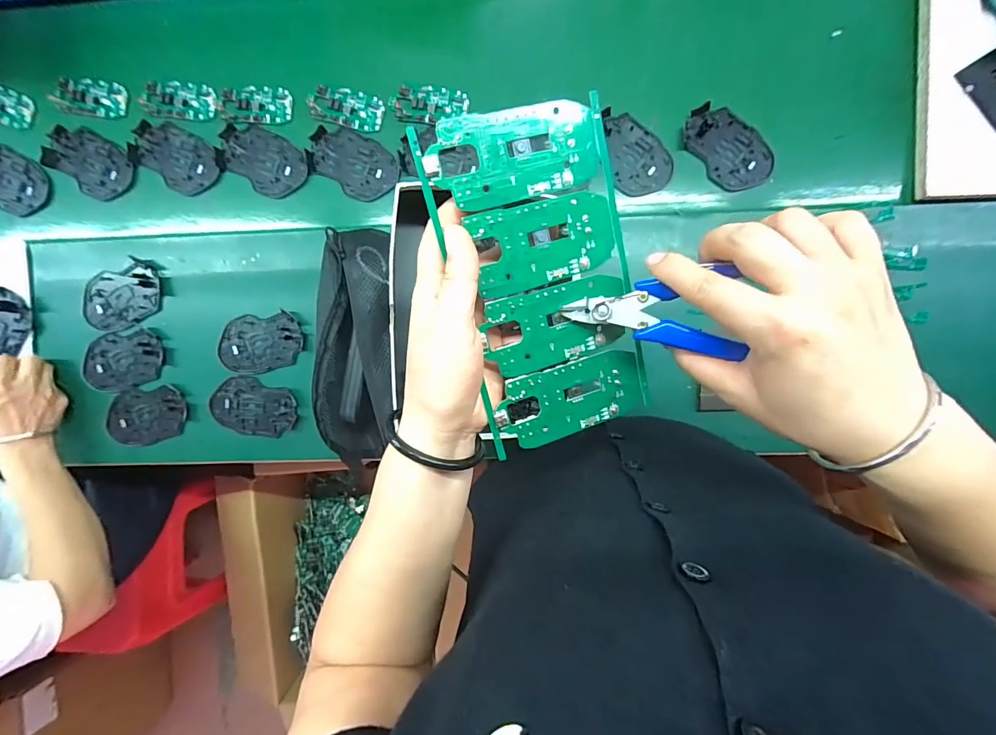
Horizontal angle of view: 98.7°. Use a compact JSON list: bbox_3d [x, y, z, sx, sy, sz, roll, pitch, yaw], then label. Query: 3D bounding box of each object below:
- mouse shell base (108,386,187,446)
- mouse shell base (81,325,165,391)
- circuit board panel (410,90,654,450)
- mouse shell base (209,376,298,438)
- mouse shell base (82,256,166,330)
[{"bbox_3d":[-0.467,0.066,0.575,0.102,0.017,0.072,-7,94,1],"label":"mouse shell base"},{"bbox_3d":[-0.499,-0.010,0.567,0.110,0.010,0.074,-19,93,2],"label":"mouse shell base"},{"bbox_3d":[0.027,-0.048,0.252,0.104,0.004,0.188,-18,105,-10],"label":"circuit board panel"},{"bbox_3d":[-0.324,0.054,0.569,0.114,0.012,0.072,15,94,0],"label":"mouse shell base"},{"bbox_3d":[-0.487,-0.094,0.557,0.119,0.009,0.077,-25,93,2],"label":"mouse shell base"}]

